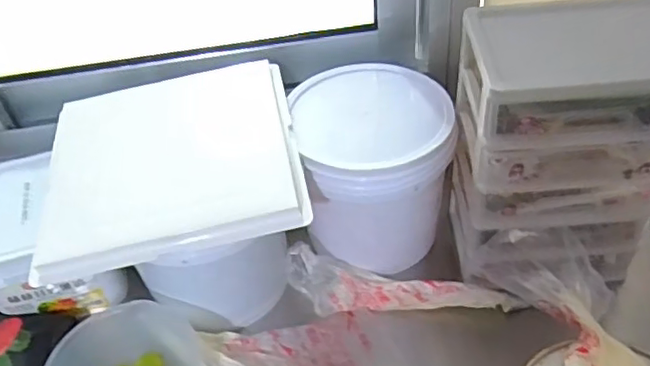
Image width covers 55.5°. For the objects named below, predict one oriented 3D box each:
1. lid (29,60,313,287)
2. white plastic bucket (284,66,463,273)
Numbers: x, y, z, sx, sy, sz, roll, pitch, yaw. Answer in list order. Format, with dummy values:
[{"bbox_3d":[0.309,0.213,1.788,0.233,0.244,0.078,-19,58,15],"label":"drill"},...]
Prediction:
[{"bbox_3d":[-0.168,-0.025,0.676,0.269,0.031,0.258,-11,46,-3],"label":"lid"},{"bbox_3d":[0.061,-0.014,0.763,0.172,0.186,0.176,-4,46,4],"label":"white plastic bucket"}]

